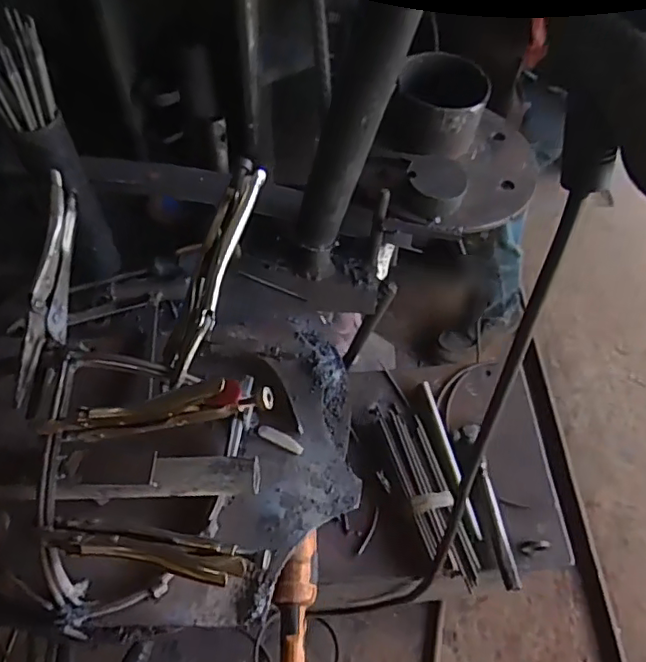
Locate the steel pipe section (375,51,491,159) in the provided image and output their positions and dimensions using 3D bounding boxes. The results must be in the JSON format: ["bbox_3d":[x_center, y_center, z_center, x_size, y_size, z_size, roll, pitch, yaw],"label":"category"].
[{"bbox_3d":[0.141,-0.273,0.708,0.109,0.076,0.120,19,60,9],"label":"steel pipe section"}]

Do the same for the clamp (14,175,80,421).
[{"bbox_3d":[-0.225,-0.035,0.480,0.021,0.061,0.199,0,58,-2],"label":"clamp"}]

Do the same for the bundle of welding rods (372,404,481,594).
[{"bbox_3d":[0.151,0.226,0.835,0.066,0.025,0.274,-13,60,-10],"label":"bundle of welding rods"}]

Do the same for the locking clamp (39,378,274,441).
[{"bbox_3d":[-0.126,0.060,0.410,0.180,0.056,0.013,-12,57,16],"label":"locking clamp"}]

